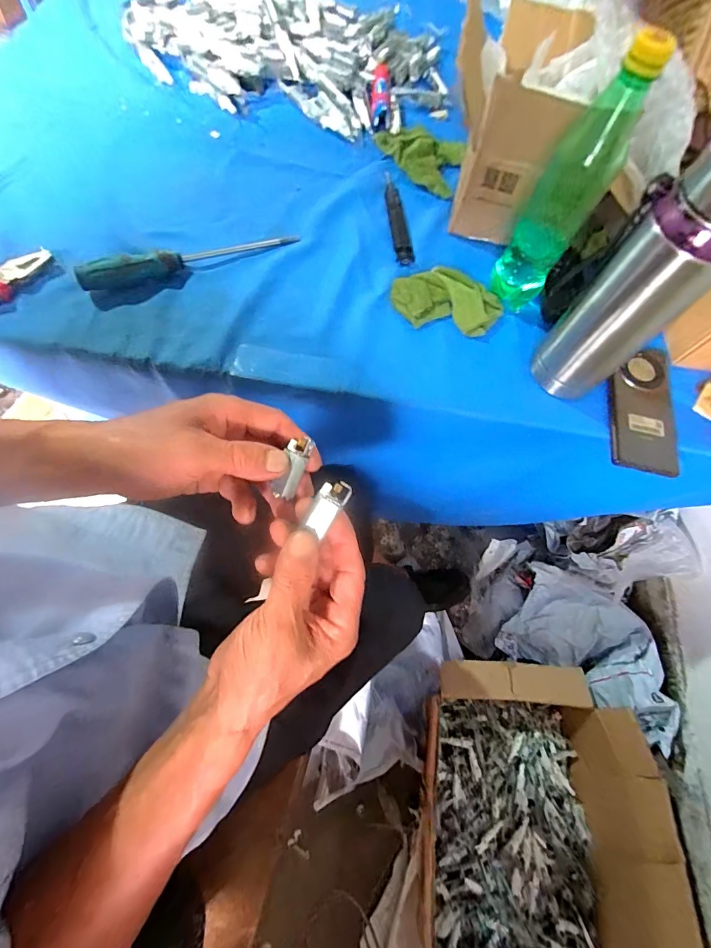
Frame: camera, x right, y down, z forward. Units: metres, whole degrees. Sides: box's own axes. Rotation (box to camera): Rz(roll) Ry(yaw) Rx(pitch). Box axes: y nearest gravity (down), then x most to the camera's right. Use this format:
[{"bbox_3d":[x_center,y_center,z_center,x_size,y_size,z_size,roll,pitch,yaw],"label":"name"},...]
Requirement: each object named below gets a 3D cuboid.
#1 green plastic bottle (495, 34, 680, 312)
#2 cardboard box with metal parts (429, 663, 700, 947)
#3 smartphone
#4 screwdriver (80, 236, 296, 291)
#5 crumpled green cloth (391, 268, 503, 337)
[{"bbox_3d":[0.208,-0.277,0.407,0.062,0.235,0.068,30,68,5],"label":"green plastic bottle"},{"bbox_3d":[0.304,0.597,0.686,0.384,0.241,0.499,4,68,-6],"label":"cardboard box with metal parts"},{"bbox_3d":[0.326,-0.077,0.466,0.080,0.013,0.158,8,68,-4],"label":"smartphone"},{"bbox_3d":[-0.181,-0.247,0.460,0.242,0.035,0.025,-24,73,-15],"label":"screwdriver"},{"bbox_3d":[0.110,-0.209,0.490,0.129,0.017,0.083,8,68,-4],"label":"crumpled green cloth"}]

